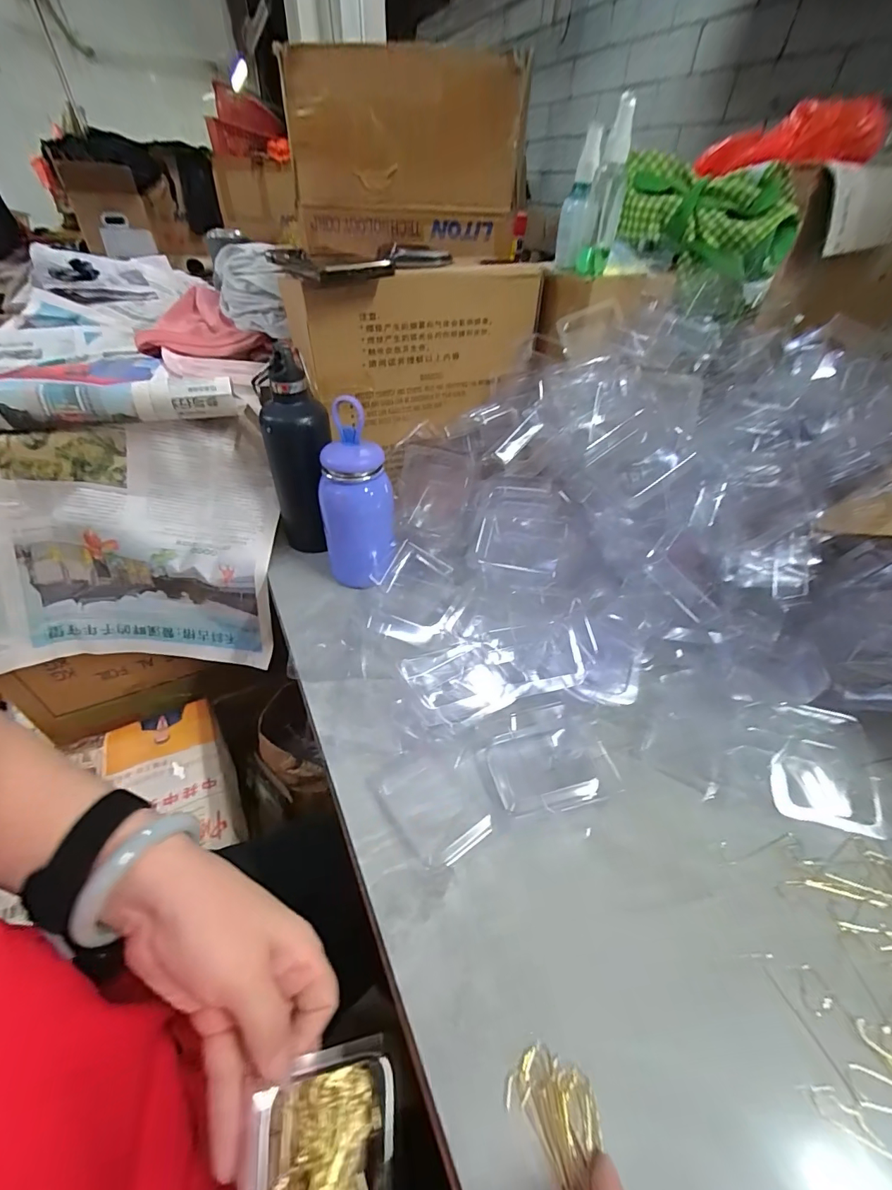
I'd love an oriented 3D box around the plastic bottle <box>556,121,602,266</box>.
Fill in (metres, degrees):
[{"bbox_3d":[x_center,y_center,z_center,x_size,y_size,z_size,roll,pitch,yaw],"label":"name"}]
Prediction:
[{"bbox_3d":[0.144,-0.427,0.489,0.034,0.110,0.034,10,43,7],"label":"plastic bottle"}]

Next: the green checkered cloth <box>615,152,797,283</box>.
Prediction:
[{"bbox_3d":[0.291,-0.433,0.514,0.197,0.091,0.099,34,51,30],"label":"green checkered cloth"}]

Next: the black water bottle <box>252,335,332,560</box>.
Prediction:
[{"bbox_3d":[-0.163,-0.148,0.501,0.064,0.204,0.060,-18,46,-22],"label":"black water bottle"}]

